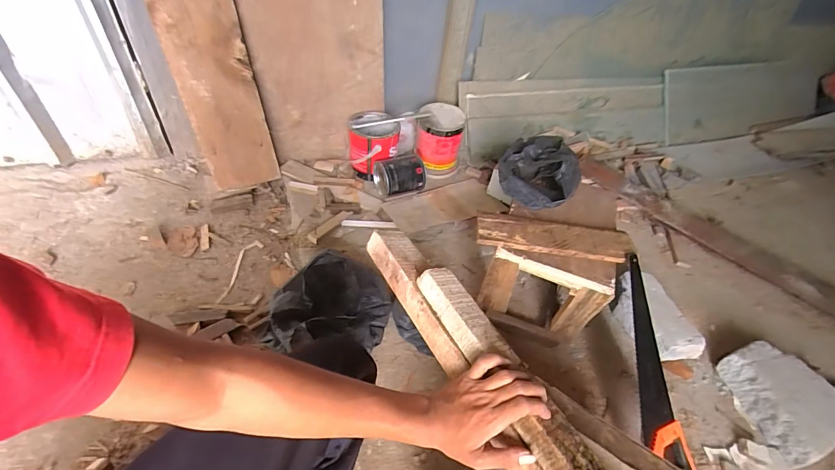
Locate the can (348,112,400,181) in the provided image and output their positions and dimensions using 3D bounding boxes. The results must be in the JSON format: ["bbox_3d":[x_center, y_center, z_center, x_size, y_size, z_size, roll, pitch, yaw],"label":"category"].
[{"bbox_3d":[-0.132,-0.269,1.162,0.149,0.147,0.151,1,46,-8],"label":"can"}]

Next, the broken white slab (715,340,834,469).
[{"bbox_3d":[0.766,0.334,0.780,0.184,0.068,0.221,-2,46,-11],"label":"broken white slab"}]

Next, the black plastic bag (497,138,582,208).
[{"bbox_3d":[0.274,-0.141,0.859,0.167,0.085,0.196,8,45,-1],"label":"black plastic bag"}]

